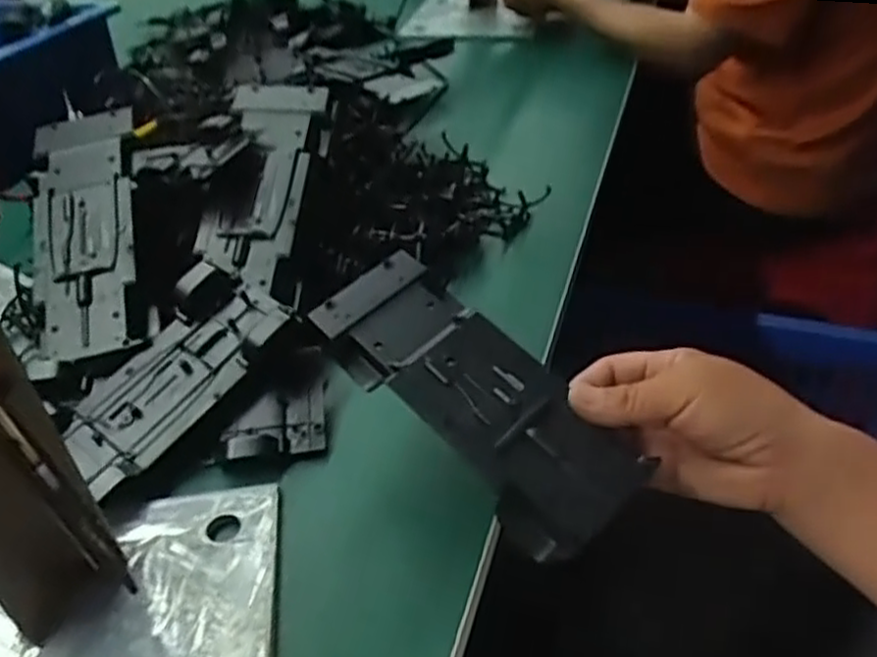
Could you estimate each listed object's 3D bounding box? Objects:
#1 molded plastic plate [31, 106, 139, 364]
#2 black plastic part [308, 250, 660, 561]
[{"bbox_3d":[-0.242,-0.070,0.515,0.071,0.007,0.194,-13,64,0],"label":"molded plastic plate"},{"bbox_3d":[0.016,0.032,0.404,0.067,0.035,0.191,-33,60,-28],"label":"black plastic part"}]

